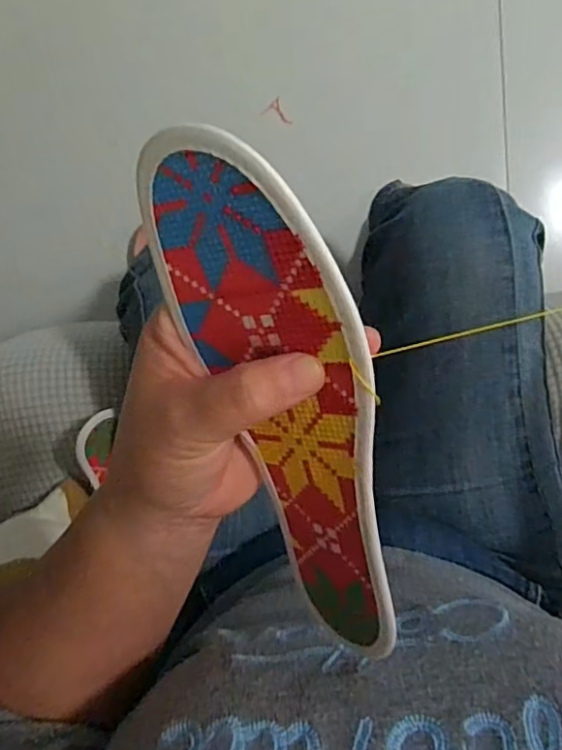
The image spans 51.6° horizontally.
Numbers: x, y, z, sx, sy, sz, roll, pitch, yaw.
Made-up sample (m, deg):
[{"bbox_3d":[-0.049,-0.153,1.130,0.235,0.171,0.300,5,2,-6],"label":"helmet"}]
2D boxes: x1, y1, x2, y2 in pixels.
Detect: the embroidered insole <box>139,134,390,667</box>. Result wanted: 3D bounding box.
[{"bbox_3d":[0.008,0.023,0.214,0.068,0.012,0.218,-6,117,33],"label":"embroidered insole"}]

